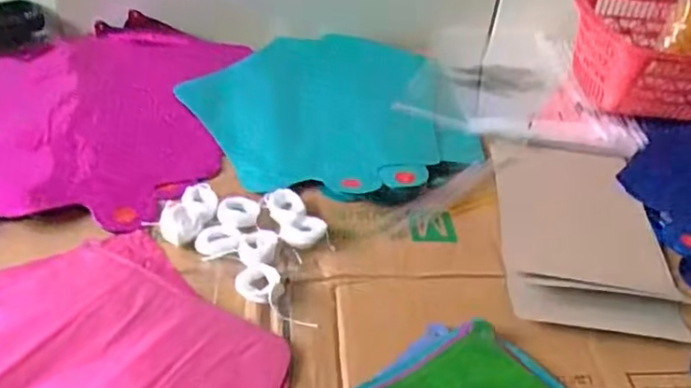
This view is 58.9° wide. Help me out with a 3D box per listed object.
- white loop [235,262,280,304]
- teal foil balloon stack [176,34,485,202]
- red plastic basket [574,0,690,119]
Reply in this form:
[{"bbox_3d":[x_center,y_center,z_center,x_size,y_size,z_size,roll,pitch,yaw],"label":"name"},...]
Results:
[{"bbox_3d":[-0.057,0.056,0.390,0.029,0.012,0.027,4,41,-3],"label":"white loop"},{"bbox_3d":[-0.009,-0.079,0.547,0.224,0.012,0.239,-20,47,-27],"label":"teal foil balloon stack"},{"bbox_3d":[0.333,-0.135,0.610,0.209,0.069,0.138,1,41,-6],"label":"red plastic basket"}]

